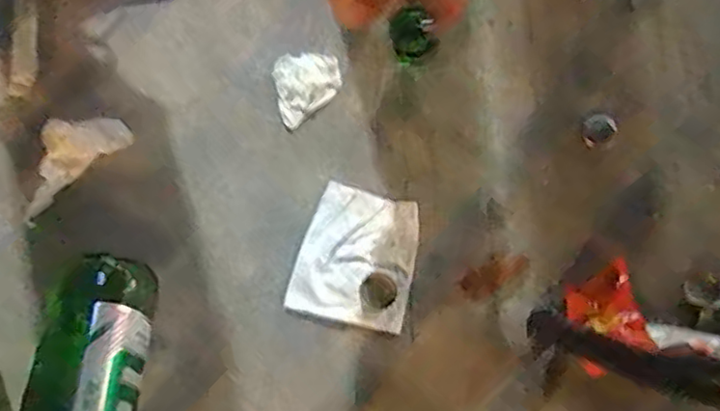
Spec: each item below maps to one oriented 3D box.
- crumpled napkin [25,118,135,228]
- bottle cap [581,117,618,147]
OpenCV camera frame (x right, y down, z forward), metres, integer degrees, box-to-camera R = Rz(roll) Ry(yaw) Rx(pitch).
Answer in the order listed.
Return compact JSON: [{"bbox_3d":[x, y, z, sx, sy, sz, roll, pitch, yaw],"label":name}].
[{"bbox_3d":[-0.224,-0.037,0.486,0.098,0.013,0.051,-43,83,-8],"label":"crumpled napkin"},{"bbox_3d":[0.187,-0.059,0.504,0.026,0.004,0.022,-23,81,-5],"label":"bottle cap"}]

